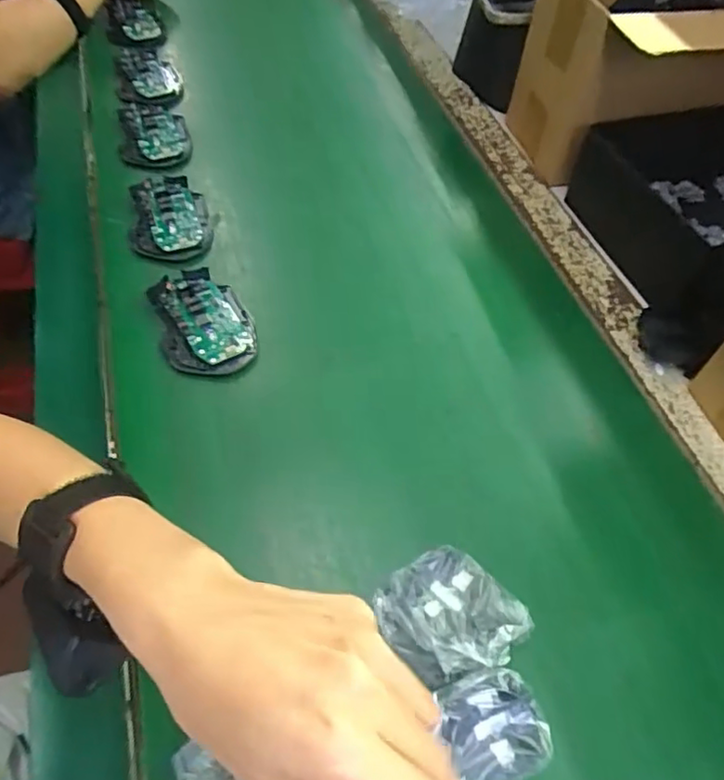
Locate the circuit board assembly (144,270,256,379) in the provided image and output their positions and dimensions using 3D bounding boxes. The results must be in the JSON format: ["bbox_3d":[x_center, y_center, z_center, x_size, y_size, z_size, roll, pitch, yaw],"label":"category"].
[{"bbox_3d":[-0.135,-0.059,0.520,0.073,0.025,0.121,-18,56,-13],"label":"circuit board assembly"}]

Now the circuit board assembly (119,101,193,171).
[{"bbox_3d":[-0.237,-0.292,0.696,0.074,0.020,0.140,-14,56,-10],"label":"circuit board assembly"}]

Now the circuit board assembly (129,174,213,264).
[{"bbox_3d":[-0.190,-0.170,0.601,0.074,0.023,0.135,-14,56,-10],"label":"circuit board assembly"}]

